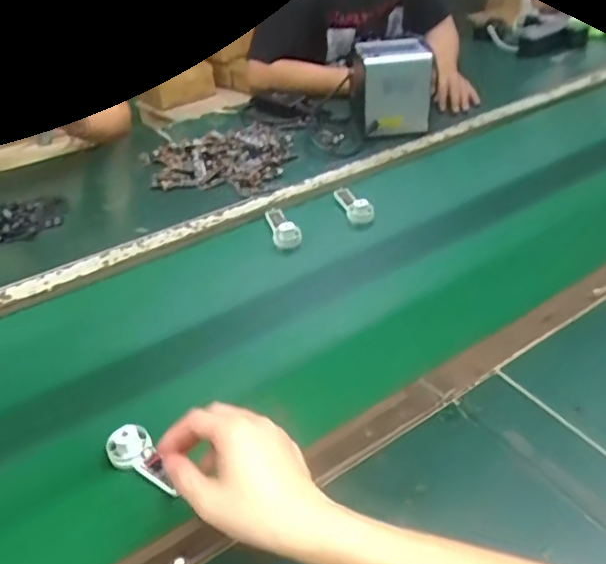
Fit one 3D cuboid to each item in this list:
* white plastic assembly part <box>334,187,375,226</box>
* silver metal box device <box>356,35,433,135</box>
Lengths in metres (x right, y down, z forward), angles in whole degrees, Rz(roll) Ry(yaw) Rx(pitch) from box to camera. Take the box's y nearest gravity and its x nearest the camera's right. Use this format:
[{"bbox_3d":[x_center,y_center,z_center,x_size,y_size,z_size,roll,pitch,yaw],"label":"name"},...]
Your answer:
[{"bbox_3d":[0.077,-0.126,0.902,0.034,0.036,0.100,-11,37,-11],"label":"white plastic assembly part"},{"bbox_3d":[0.163,-0.359,1.079,0.122,0.134,0.118,-2,38,0],"label":"silver metal box device"}]

